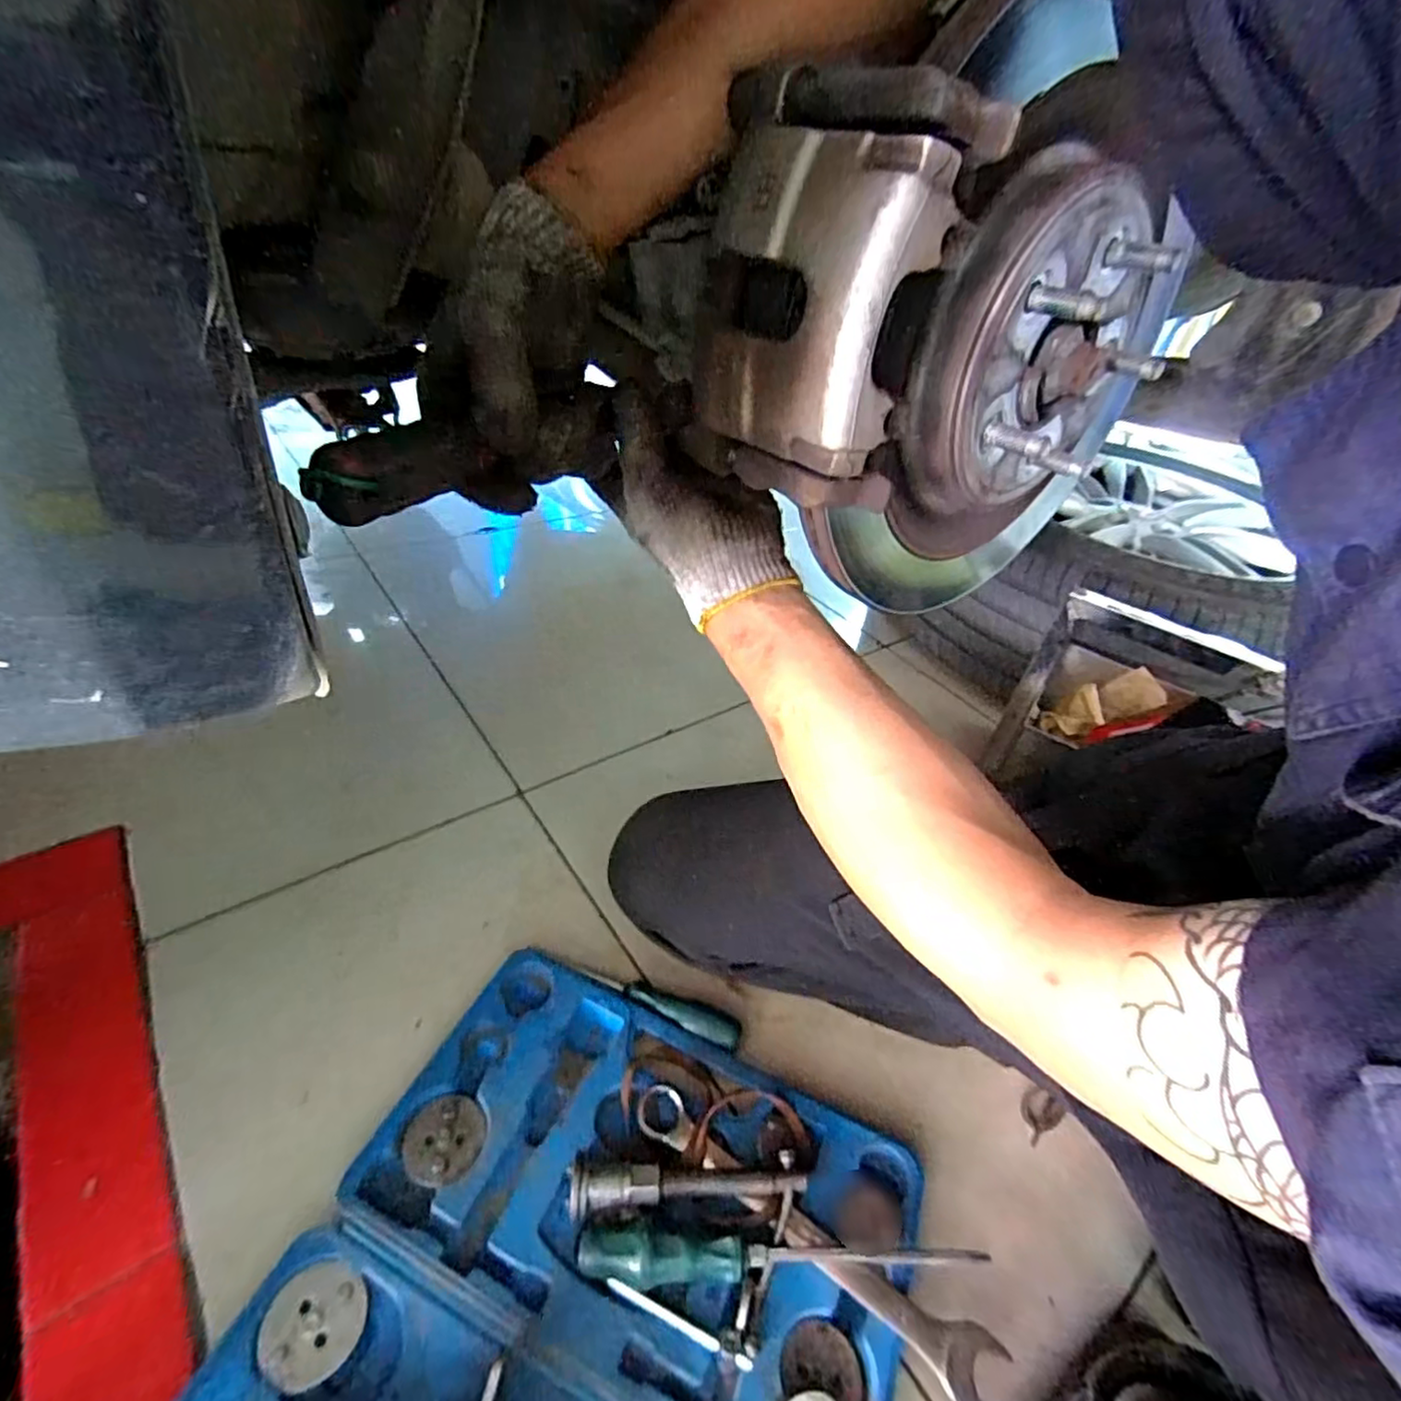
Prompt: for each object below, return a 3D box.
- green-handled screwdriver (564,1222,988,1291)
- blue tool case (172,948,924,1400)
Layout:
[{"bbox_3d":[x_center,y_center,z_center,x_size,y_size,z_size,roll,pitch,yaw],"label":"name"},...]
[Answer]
[{"bbox_3d":[0.050,0.340,0.396,0.244,0.023,0.028,7,38,-2],"label":"green-handled screwdriver"},{"bbox_3d":[-0.078,0.372,0.362,0.345,0.044,0.414,19,41,16],"label":"blue tool case"}]

